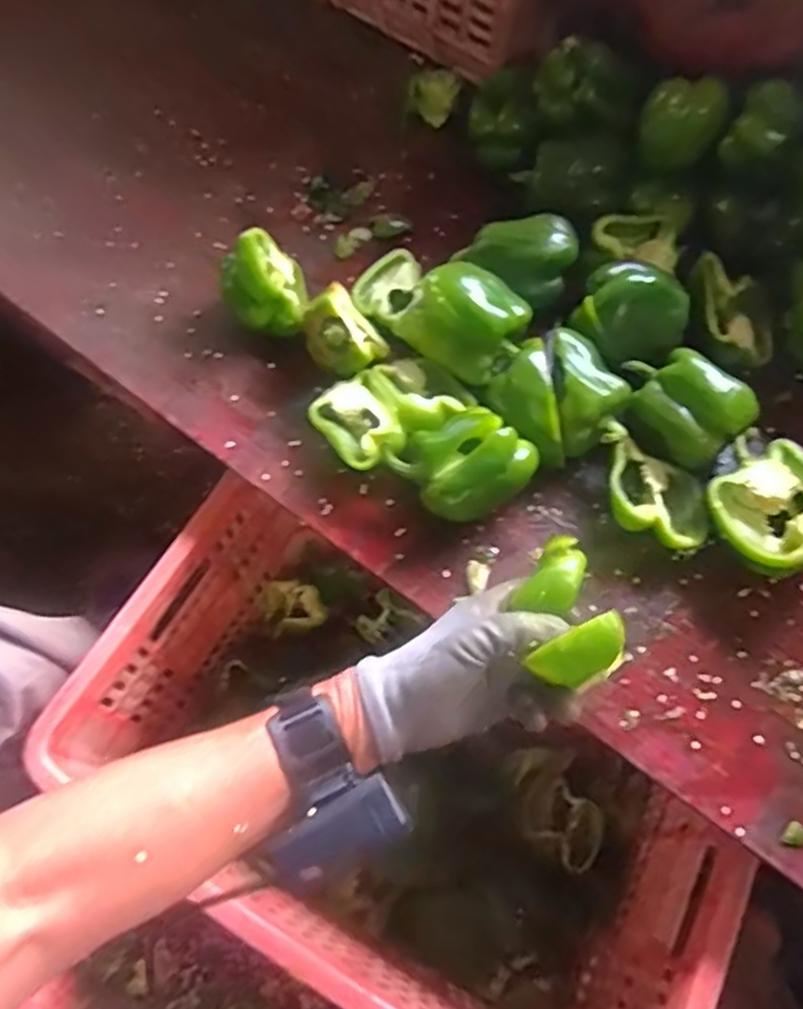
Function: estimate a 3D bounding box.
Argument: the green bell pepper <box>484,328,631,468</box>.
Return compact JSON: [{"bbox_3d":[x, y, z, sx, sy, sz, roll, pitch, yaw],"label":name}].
[{"bbox_3d":[0.121,-0.079,0.559,0.087,0.069,0.083,0,64,0],"label":"green bell pepper"}]

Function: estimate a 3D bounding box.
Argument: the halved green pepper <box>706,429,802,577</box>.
[{"bbox_3d":[0.262,0.005,0.518,0.086,0.058,0.092,0,64,0],"label":"halved green pepper"}]

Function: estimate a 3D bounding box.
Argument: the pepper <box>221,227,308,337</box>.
[{"bbox_3d":[-0.117,-0.183,0.605,0.068,0.074,0.073,-5,64,-4],"label":"pepper"}]

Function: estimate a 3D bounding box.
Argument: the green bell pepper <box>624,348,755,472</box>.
[{"bbox_3d":[0.221,-0.077,0.571,0.101,0.075,0.067,35,69,15],"label":"green bell pepper"}]

